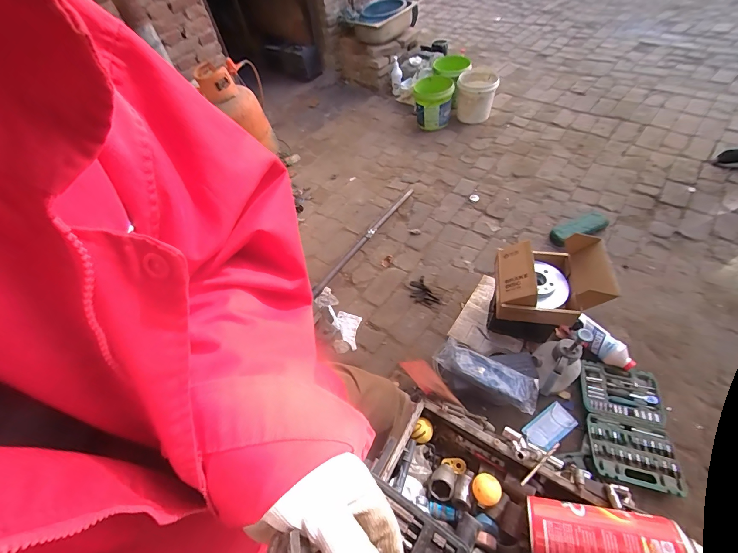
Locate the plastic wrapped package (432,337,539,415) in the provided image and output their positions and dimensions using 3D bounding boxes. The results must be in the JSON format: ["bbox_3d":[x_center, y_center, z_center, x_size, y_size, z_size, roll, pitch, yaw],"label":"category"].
[{"bbox_3d":[0.380,0.309,1.066,0.317,0.034,0.112,25,59,25],"label":"plastic wrapped package"}]

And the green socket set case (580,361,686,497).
[{"bbox_3d":[0.858,0.487,1.106,0.247,0.062,0.382,8,53,14],"label":"green socket set case"}]

